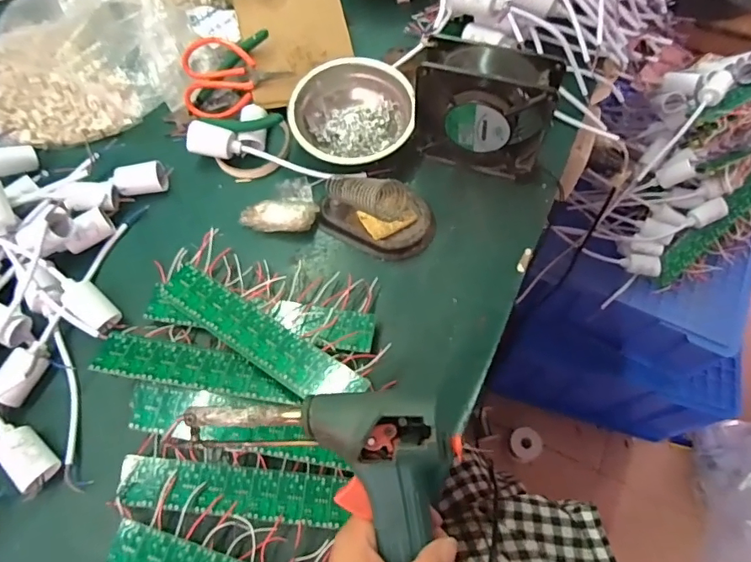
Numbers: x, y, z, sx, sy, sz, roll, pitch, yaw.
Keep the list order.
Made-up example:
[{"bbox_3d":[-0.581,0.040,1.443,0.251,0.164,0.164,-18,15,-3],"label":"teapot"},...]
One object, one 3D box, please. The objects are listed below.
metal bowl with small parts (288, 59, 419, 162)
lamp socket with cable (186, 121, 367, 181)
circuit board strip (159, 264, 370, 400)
[{"bbox_3d":[-0.023,-0.173,0.508,0.126,0.040,0.110,-17,66,-6],"label":"metal bowl with small parts"},{"bbox_3d":[-0.100,-0.128,0.493,0.177,0.030,0.029,10,67,7],"label":"lamp socket with cable"},{"bbox_3d":[-0.098,0.044,0.402,0.197,0.007,0.042,28,65,20],"label":"circuit board strip"}]

